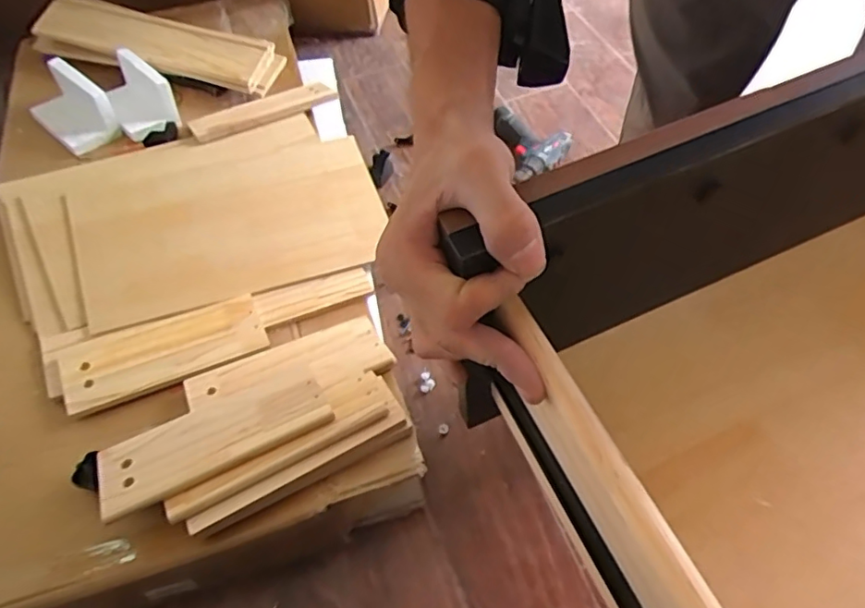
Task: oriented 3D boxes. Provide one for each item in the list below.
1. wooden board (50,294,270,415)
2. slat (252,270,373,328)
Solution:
[{"bbox_3d":[-0.421,0.068,0.908,0.292,0.013,0.113,-19,60,-22],"label":"wooden board"},{"bbox_3d":[-0.205,-0.017,1.008,0.201,0.010,0.061,-19,65,-23],"label":"slat"}]

